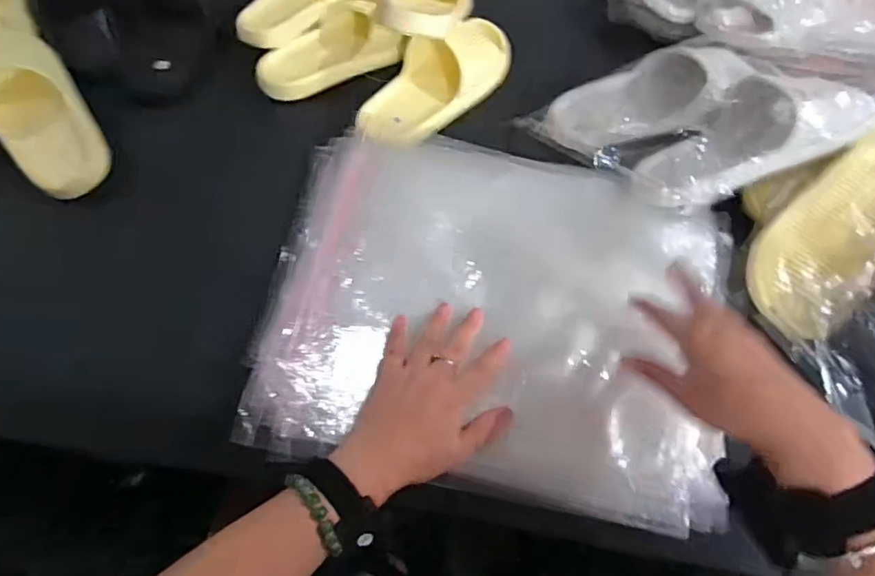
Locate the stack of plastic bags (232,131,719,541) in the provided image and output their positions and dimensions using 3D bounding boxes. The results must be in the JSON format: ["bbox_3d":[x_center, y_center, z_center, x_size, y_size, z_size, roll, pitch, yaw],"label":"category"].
[{"bbox_3d":[0.048,0.017,0.523,0.421,0.039,0.327,10,70,4],"label":"stack of plastic bags"}]

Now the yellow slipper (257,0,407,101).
[{"bbox_3d":[-0.141,-0.316,0.700,0.195,0.069,0.110,-24,64,-13],"label":"yellow slipper"}]

